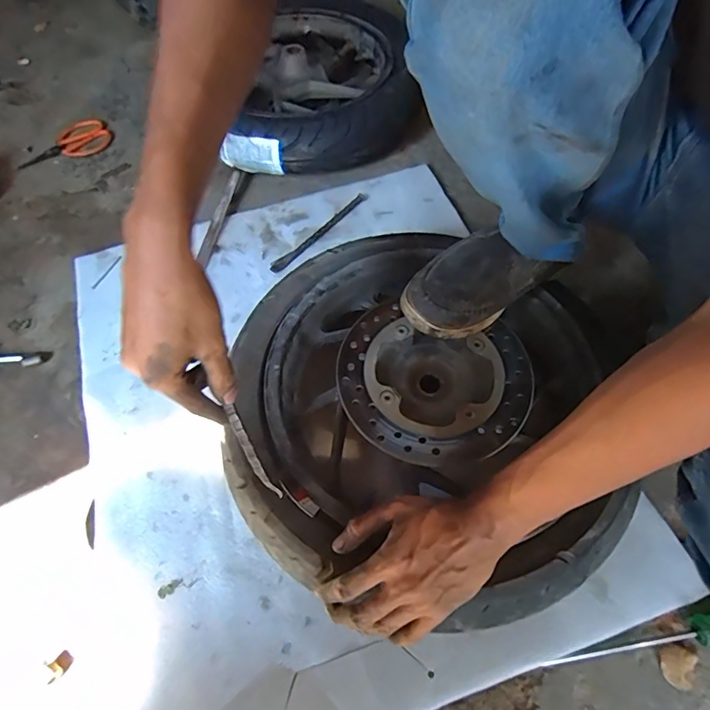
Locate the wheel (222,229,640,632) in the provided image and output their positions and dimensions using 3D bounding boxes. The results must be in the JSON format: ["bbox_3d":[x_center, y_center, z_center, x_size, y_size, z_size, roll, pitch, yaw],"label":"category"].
[{"bbox_3d":[0.073,0.049,0.569,0.414,0.121,0.423,3,61,4],"label":"wheel"}]

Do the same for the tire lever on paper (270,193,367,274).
[{"bbox_3d":[-0.057,-0.209,0.781,0.023,0.016,0.222,37,68,20],"label":"tire lever on paper"}]

